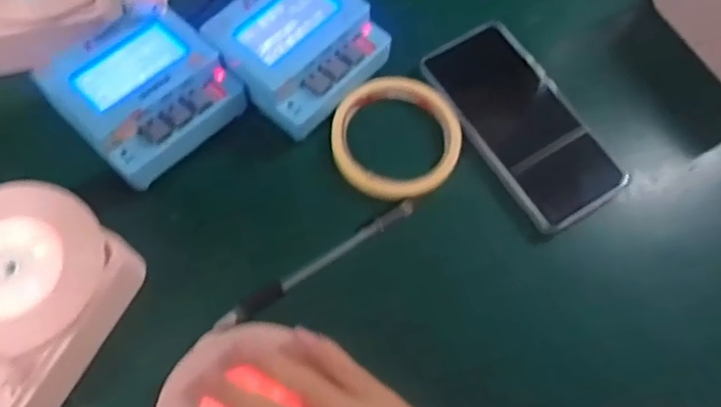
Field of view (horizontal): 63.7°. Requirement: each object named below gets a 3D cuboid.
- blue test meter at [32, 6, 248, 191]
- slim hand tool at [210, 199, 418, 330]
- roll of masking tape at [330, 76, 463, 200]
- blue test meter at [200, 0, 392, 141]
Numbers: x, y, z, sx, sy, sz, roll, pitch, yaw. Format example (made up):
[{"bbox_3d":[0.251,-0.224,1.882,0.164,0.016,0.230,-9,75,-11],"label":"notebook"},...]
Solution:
[{"bbox_3d":[-0.150,-0.076,0.410,0.106,0.051,0.099,-41,74,-17],"label":"blue test meter"},{"bbox_3d":[-0.027,0.040,0.391,0.150,0.009,0.012,-33,72,-14],"label":"slim hand tool"},{"bbox_3d":[0.027,-0.049,0.423,0.093,0.012,0.092,1,67,-2],"label":"roll of masking tape"},{"bbox_3d":[-0.046,-0.116,0.430,0.098,0.045,0.104,39,72,13],"label":"blue test meter"}]

